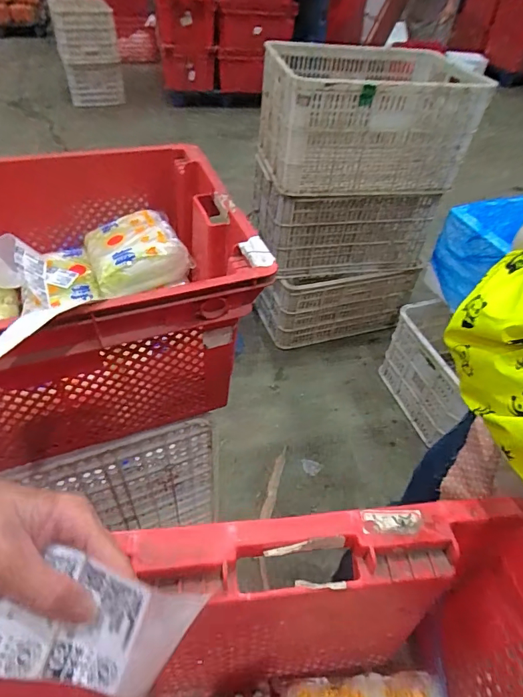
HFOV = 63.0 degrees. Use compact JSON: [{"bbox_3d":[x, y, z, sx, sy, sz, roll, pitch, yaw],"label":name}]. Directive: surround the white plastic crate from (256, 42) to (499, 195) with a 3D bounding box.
[{"bbox_3d":[0.312,-0.718,1.334,0.573,0.311,0.484,-4,47,-8],"label":"white plastic crate"}]

